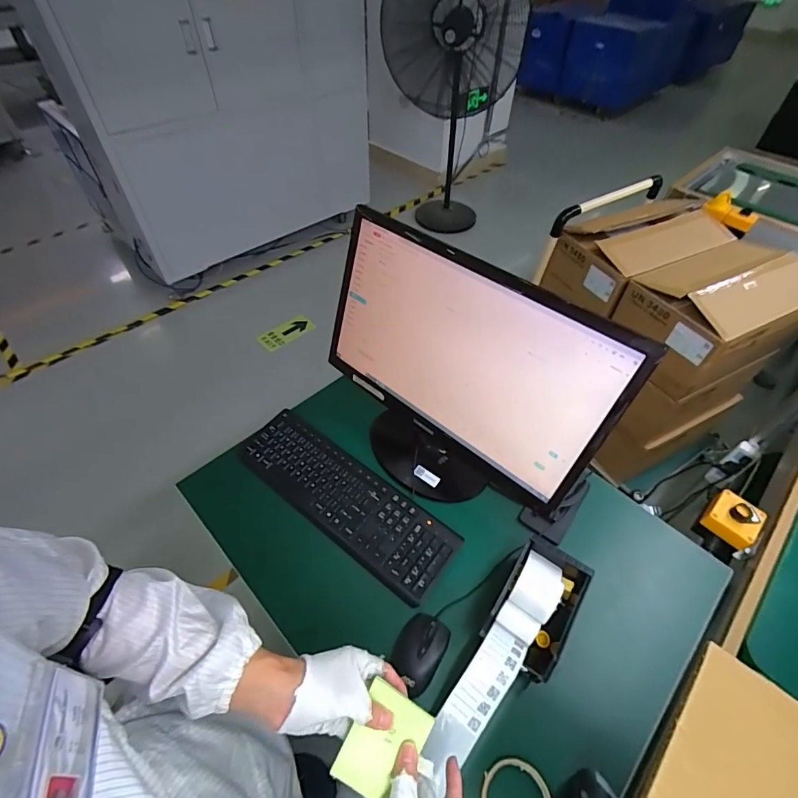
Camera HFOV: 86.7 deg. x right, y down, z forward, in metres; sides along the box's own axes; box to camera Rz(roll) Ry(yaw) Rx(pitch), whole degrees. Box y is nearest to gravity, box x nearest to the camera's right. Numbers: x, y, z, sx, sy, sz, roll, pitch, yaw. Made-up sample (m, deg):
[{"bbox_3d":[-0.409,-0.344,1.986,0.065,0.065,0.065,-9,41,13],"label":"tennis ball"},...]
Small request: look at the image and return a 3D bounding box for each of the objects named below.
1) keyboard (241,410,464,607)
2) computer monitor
[{"bbox_3d":[-0.101,0.174,0.775,0.441,0.019,0.140,33,57,23],"label":"keyboard"},{"bbox_3d":[0.068,-0.029,0.714,0.166,0.374,0.515,-37,60,-27],"label":"computer monitor"}]

